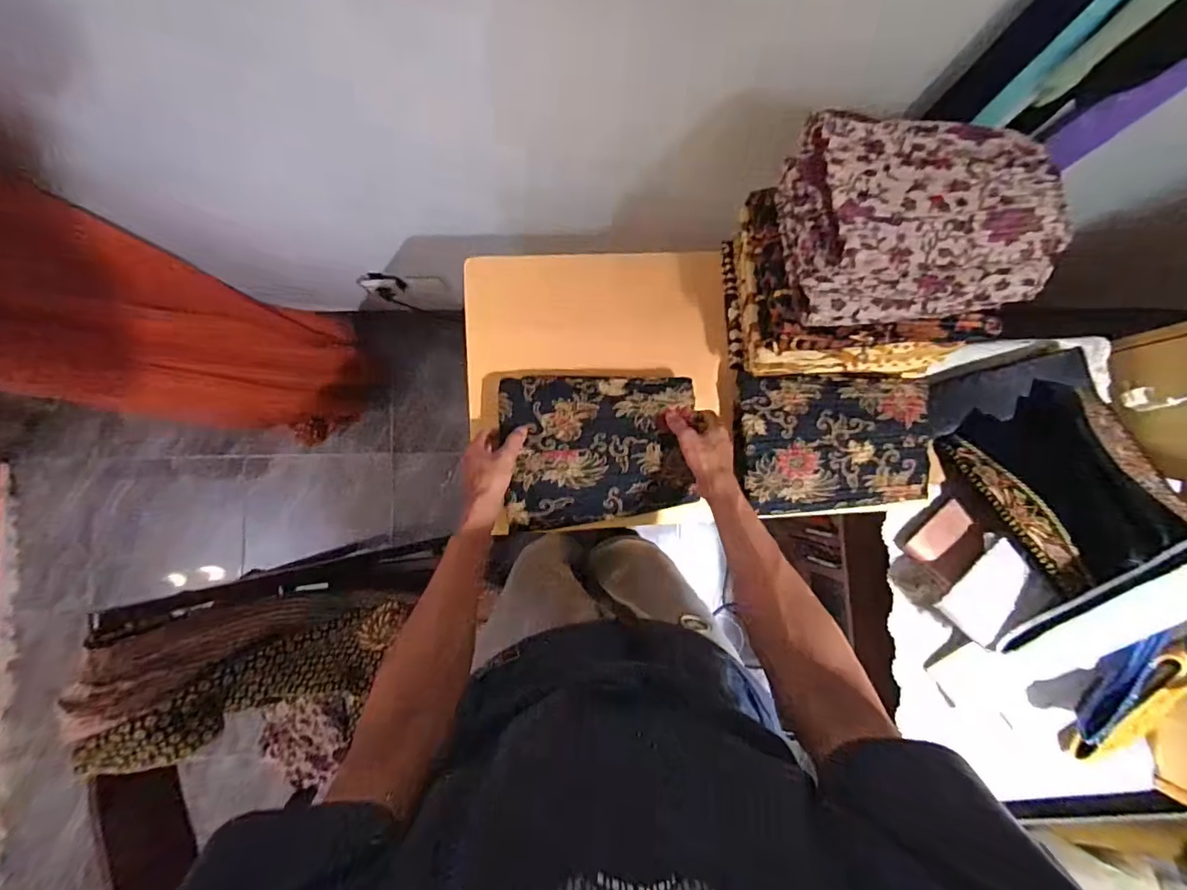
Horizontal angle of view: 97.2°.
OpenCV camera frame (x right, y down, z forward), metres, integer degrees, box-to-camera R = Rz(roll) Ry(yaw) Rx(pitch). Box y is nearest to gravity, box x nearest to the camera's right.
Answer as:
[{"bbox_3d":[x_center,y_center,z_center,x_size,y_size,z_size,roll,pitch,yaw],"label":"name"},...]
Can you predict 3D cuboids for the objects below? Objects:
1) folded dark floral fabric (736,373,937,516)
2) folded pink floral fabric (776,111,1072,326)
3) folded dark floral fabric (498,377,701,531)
[{"bbox_3d":[0.324,-0.002,0.710,0.259,0.029,0.182,2,87,-2],"label":"folded dark floral fabric"},{"bbox_3d":[0.333,-0.235,0.539,0.233,0.102,0.187,-6,87,-2],"label":"folded pink floral fabric"},{"bbox_3d":[0.007,0.006,0.683,0.241,0.035,0.191,-3,87,-2],"label":"folded dark floral fabric"}]

